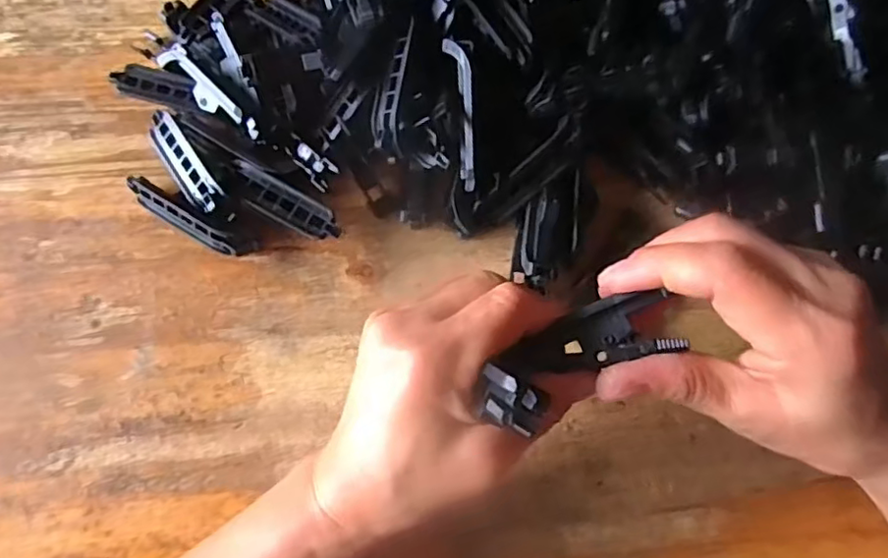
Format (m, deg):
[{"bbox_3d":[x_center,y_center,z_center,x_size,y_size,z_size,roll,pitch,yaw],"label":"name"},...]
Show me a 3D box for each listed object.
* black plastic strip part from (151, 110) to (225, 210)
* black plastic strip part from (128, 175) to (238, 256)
[{"bbox_3d":[-0.136,-0.061,0.324,0.018,0.005,0.067,-39,71,7],"label":"black plastic strip part"},{"bbox_3d":[-0.135,-0.032,0.321,0.068,0.017,0.005,33,40,7],"label":"black plastic strip part"}]

